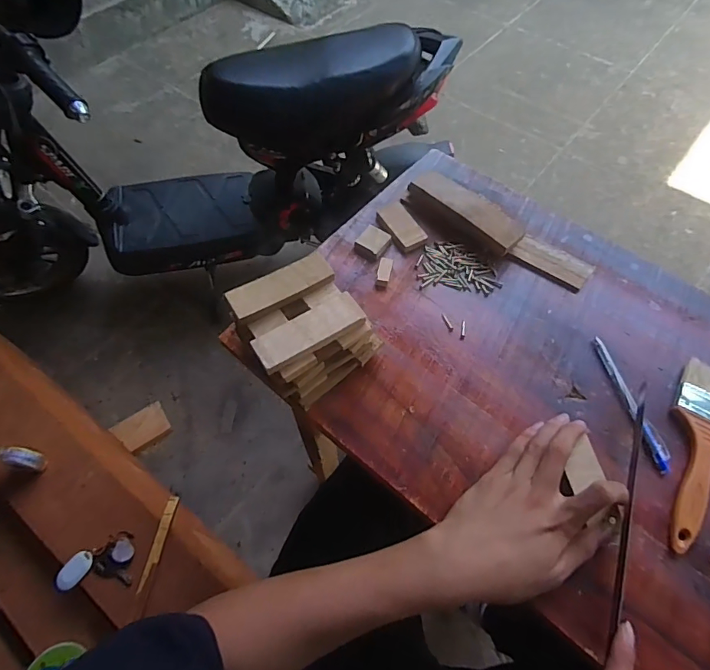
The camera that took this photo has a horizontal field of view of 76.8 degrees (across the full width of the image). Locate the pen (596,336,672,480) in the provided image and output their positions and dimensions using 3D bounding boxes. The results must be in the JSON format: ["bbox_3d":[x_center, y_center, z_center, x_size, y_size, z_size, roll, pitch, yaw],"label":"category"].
[{"bbox_3d":[0.266,0.064,0.432,0.017,0.009,0.136,-13,63,-7],"label":"pen"}]

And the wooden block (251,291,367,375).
[{"bbox_3d":[-0.040,-0.004,0.394,0.098,0.010,0.037,-29,63,-15],"label":"wooden block"}]

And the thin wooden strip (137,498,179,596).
[{"bbox_3d":[-0.323,0.341,0.736,0.019,0.012,0.144,8,60,5],"label":"thin wooden strip"}]

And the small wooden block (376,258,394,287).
[{"bbox_3d":[0.033,-0.070,0.505,0.015,0.012,0.033,13,63,6],"label":"small wooden block"}]

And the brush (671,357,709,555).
[{"bbox_3d":[0.321,0.108,0.406,0.066,0.018,0.183,26,65,13],"label":"brush"}]

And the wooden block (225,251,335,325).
[{"bbox_3d":[-0.068,-0.044,0.409,0.095,0.012,0.037,-30,64,-16],"label":"wooden block"}]

